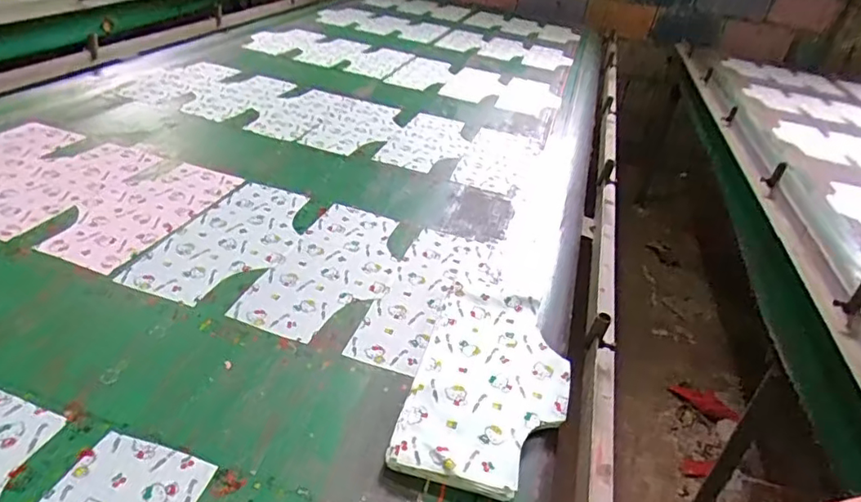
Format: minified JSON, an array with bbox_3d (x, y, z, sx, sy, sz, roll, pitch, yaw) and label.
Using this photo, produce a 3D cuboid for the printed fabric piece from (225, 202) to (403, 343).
[{"bbox_3d":[-0.137,0.018,0.829,0.164,0.007,0.325,13,32,10],"label":"printed fabric piece"}]

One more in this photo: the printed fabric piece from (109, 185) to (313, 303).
[{"bbox_3d":[-0.294,-0.023,0.855,0.162,0.005,0.319,12,32,9],"label":"printed fabric piece"}]

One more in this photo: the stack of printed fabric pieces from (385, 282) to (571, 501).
[{"bbox_3d":[0.075,0.144,0.667,0.170,0.017,0.310,12,32,9],"label":"stack of printed fabric pieces"}]

